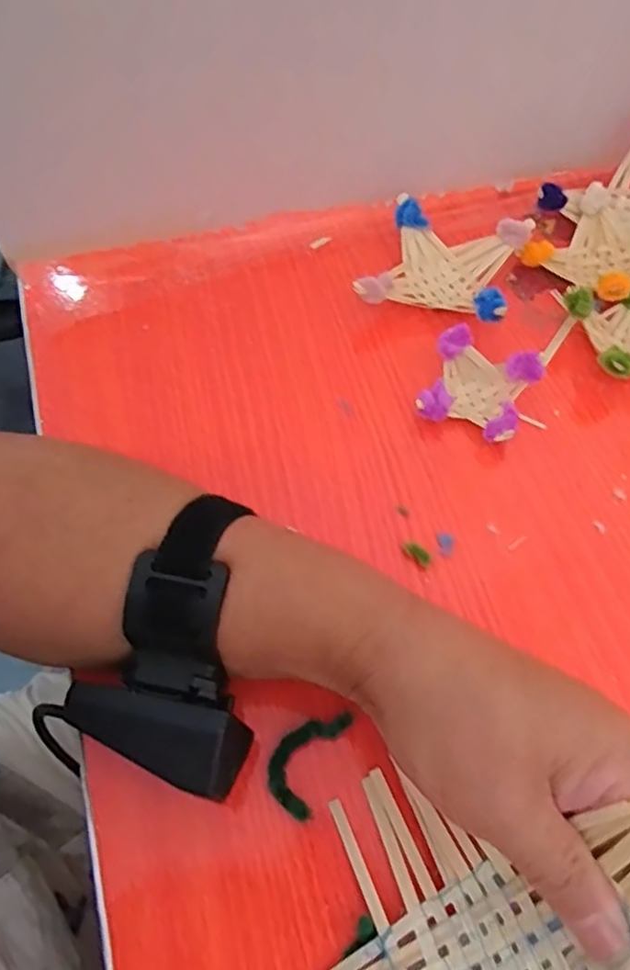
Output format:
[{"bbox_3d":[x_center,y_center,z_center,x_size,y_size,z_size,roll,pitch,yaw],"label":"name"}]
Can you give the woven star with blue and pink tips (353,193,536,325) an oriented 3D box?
[{"bbox_3d":[0.077,-0.129,0.383,0.083,0.034,0.081,17,63,10],"label":"woven star with blue and pink tips"}]

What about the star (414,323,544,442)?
[{"bbox_3d":[0.087,-0.052,0.344,0.053,0.031,0.049,24,64,14],"label":"star"}]

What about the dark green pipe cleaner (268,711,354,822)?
[{"bbox_3d":[-0.004,0.112,0.265,0.023,0.005,0.045,22,64,13],"label":"dark green pipe cleaner"}]

